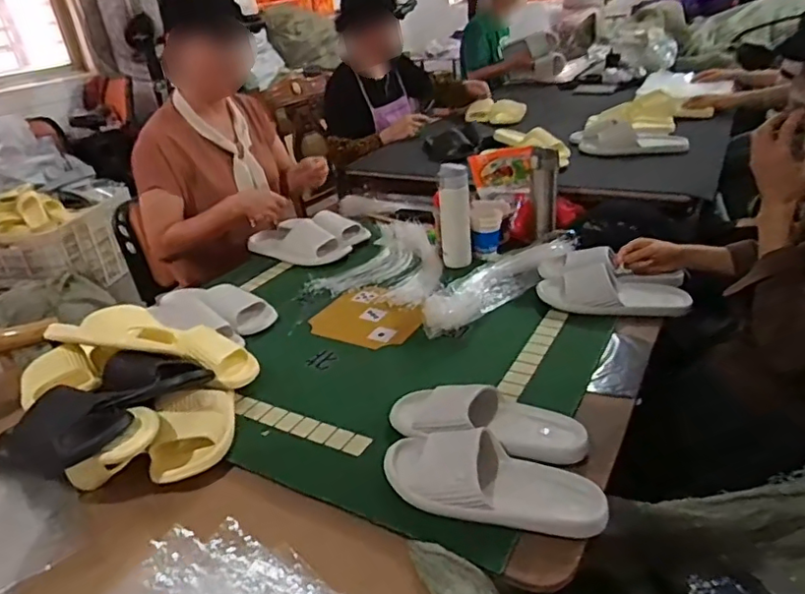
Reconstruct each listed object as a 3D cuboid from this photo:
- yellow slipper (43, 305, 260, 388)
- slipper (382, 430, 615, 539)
[{"bbox_3d":[-0.390,0.077,0.910,0.323,0.087,0.110,17,24,-18],"label":"yellow slipper"},{"bbox_3d":[0.104,0.222,0.693,0.269,0.065,0.109,4,30,17],"label":"slipper"}]

